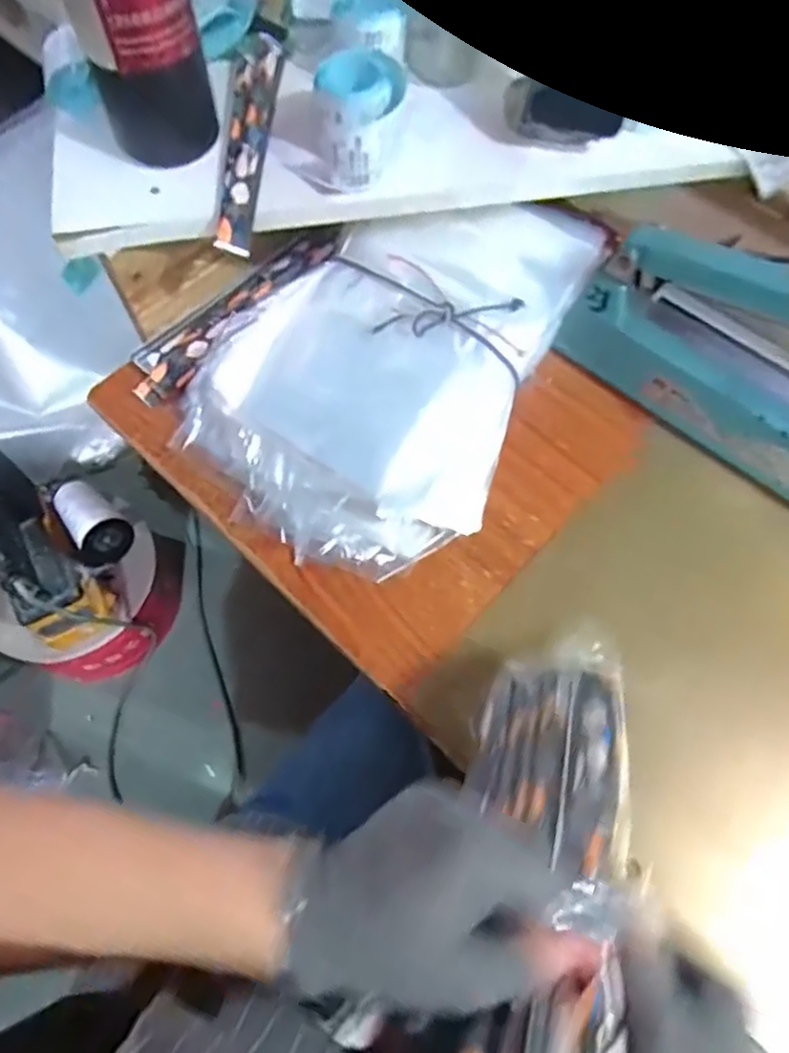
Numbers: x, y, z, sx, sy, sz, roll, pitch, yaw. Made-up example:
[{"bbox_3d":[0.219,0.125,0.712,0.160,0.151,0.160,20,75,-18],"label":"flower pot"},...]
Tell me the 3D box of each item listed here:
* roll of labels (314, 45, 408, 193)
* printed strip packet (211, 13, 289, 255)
[{"bbox_3d":[-0.025,-0.310,0.492,0.067,0.058,0.083,-7,67,-5],"label":"roll of labels"},{"bbox_3d":[-0.118,-0.323,0.518,0.032,0.014,0.257,3,66,-1],"label":"printed strip packet"}]

